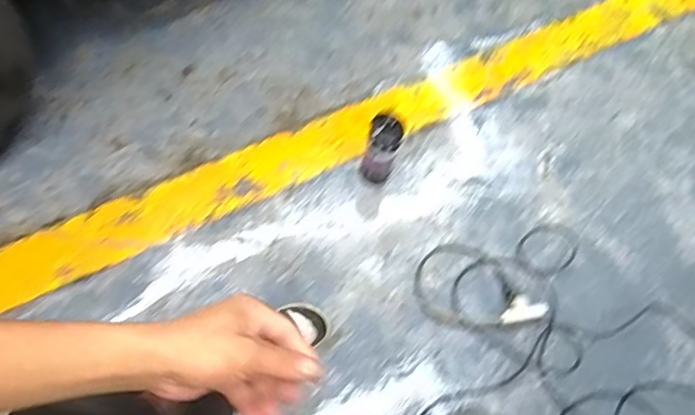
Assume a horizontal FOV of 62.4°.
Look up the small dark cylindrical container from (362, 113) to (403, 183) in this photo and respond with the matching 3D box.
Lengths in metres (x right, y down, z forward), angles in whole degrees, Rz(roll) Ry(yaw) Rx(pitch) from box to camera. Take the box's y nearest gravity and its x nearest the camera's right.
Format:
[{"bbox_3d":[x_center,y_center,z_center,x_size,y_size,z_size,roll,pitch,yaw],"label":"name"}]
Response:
[{"bbox_3d":[0.083,-0.133,1.403,0.085,0.226,0.074,13,68,-2],"label":"small dark cylindrical container"}]

